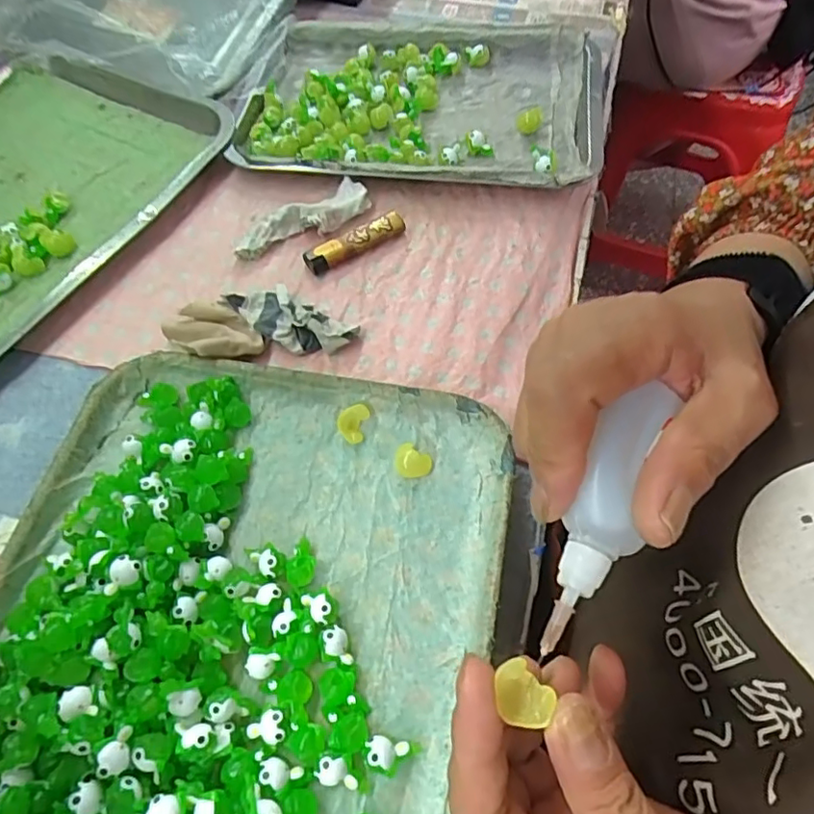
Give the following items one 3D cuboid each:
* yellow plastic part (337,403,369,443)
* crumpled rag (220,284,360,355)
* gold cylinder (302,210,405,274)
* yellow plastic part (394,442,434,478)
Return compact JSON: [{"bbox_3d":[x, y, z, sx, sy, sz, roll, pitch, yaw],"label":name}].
[{"bbox_3d":[-0.034,0.010,0.357,0.016,0.014,0.021,12,61,8],"label":"yellow plastic part"},{"bbox_3d":[-0.082,-0.059,0.400,0.088,0.025,0.035,24,63,14],"label":"crumpled rag"},{"bbox_3d":[-0.038,-0.123,0.434,0.079,0.016,0.018,-27,63,-14],"label":"gold cylinder"},{"bbox_3d":[0.004,0.031,0.346,0.021,0.009,0.021,-5,60,-2],"label":"yellow plastic part"}]

